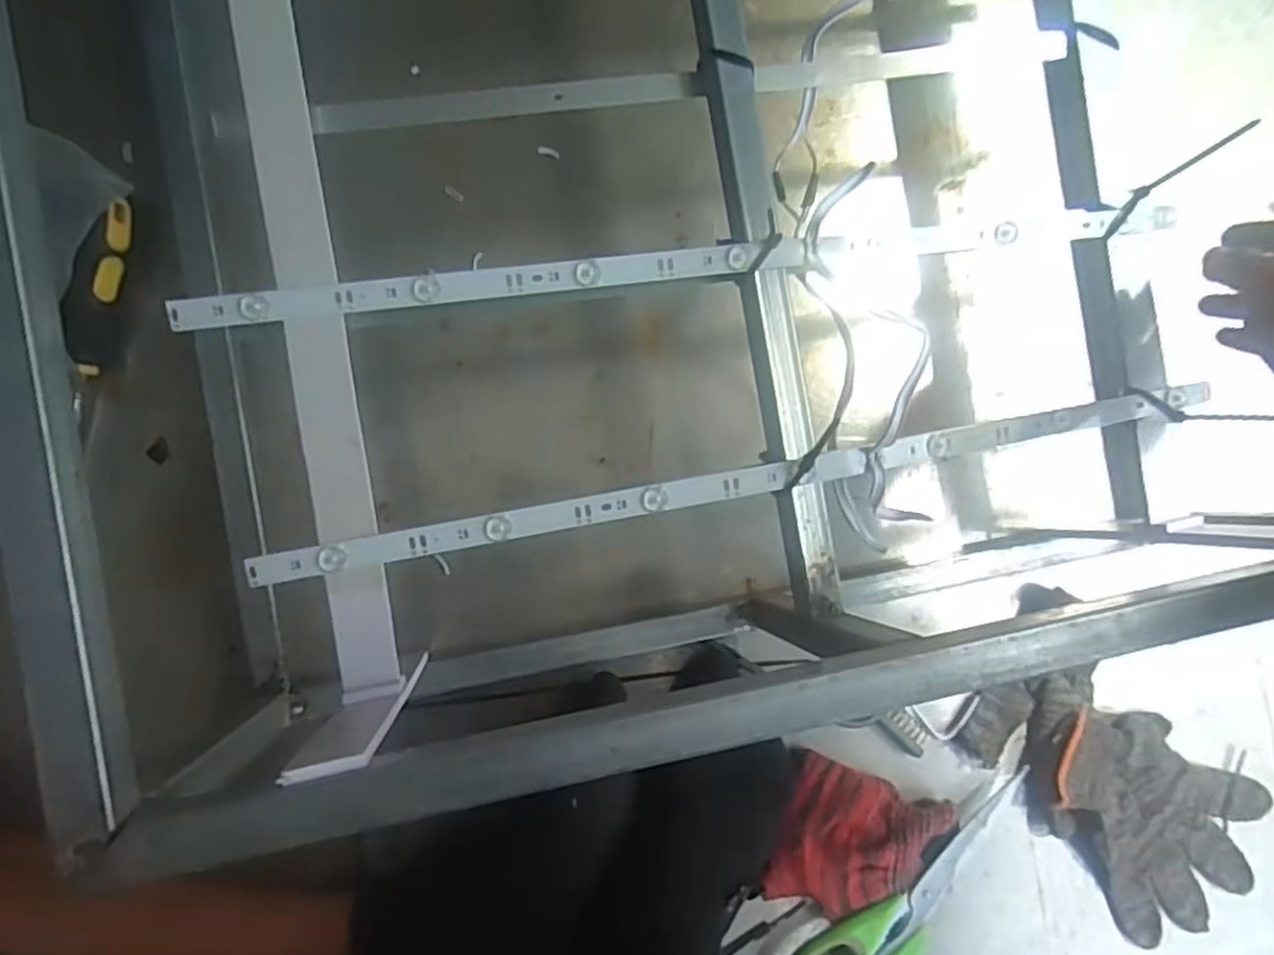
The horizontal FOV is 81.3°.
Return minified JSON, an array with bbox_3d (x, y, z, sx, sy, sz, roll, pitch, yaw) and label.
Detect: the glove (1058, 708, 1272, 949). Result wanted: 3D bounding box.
[{"bbox_3d":[0.358,0.243,0.514,0.185,0.027,0.134,34,83,-6],"label":"glove"}]

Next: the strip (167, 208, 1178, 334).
[{"bbox_3d":[0.031,-0.107,0.369,0.484,0.007,0.017,-8,88,-9],"label":"strip"}]

